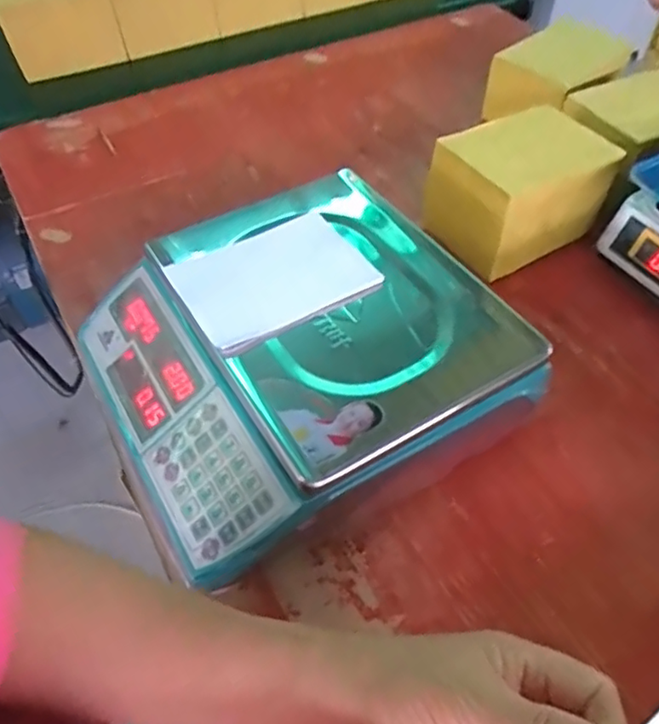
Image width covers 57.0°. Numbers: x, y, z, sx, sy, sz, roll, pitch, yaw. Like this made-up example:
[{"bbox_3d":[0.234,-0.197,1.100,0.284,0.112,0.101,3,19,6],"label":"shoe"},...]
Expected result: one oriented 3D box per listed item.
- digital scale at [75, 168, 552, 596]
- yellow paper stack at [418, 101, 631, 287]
[{"bbox_3d":[-0.035,-0.018,0.523,0.319,0.087,0.307,-26,56,-19],"label":"digital scale"},{"bbox_3d":[0.205,-0.192,0.672,0.177,0.104,0.124,-25,56,-18],"label":"yellow paper stack"}]

